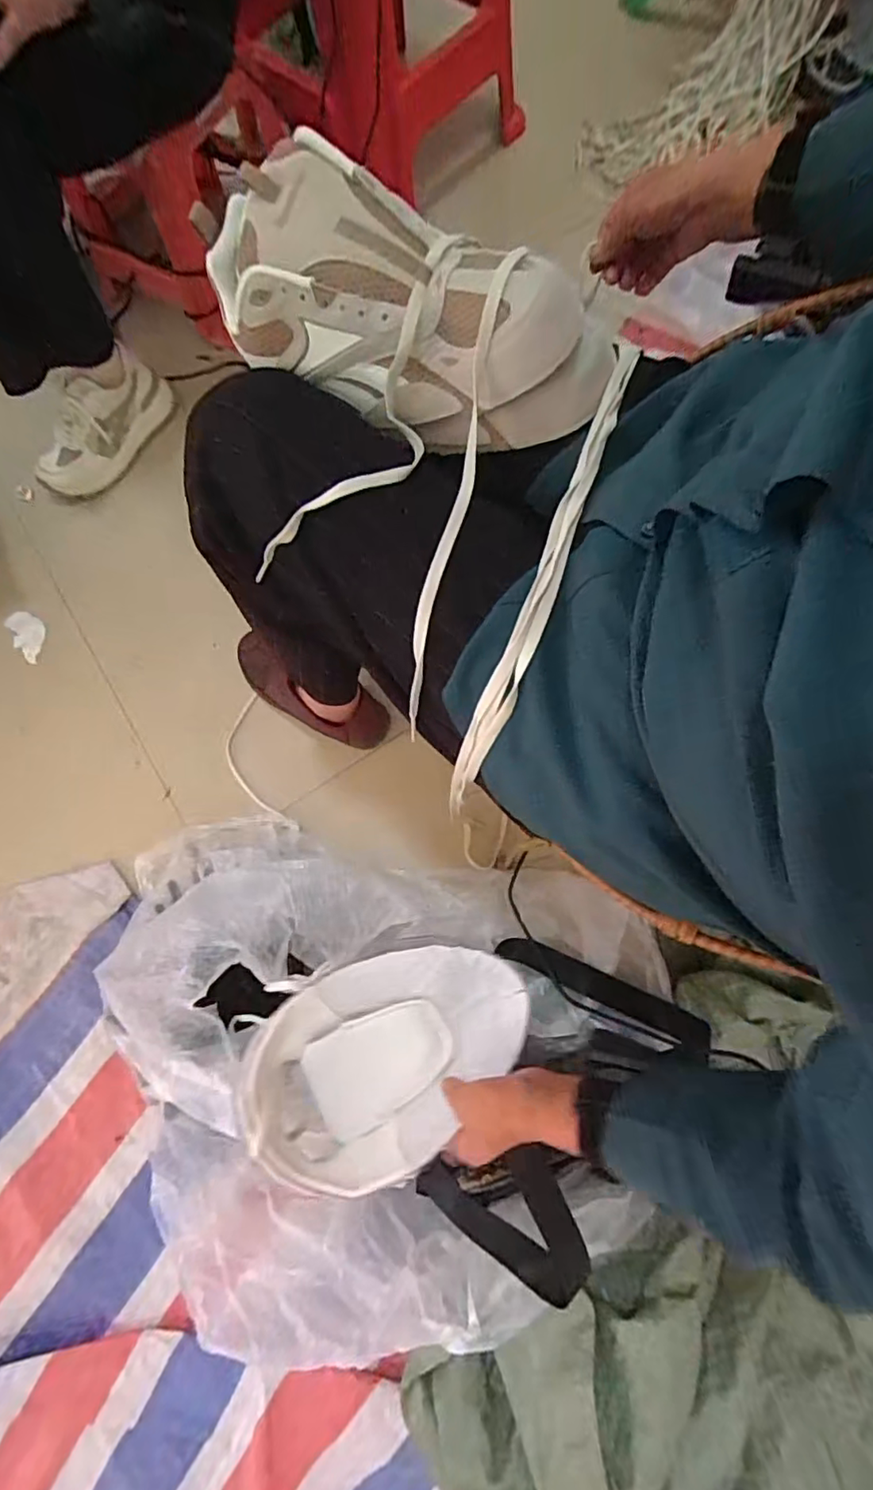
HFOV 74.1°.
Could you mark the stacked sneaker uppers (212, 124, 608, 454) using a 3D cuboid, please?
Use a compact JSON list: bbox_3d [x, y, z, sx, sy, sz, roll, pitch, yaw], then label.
[{"bbox_3d":[-0.014,-0.296,0.387,0.270,0.092,0.134,29,79,10],"label":"stacked sneaker uppers"}]

